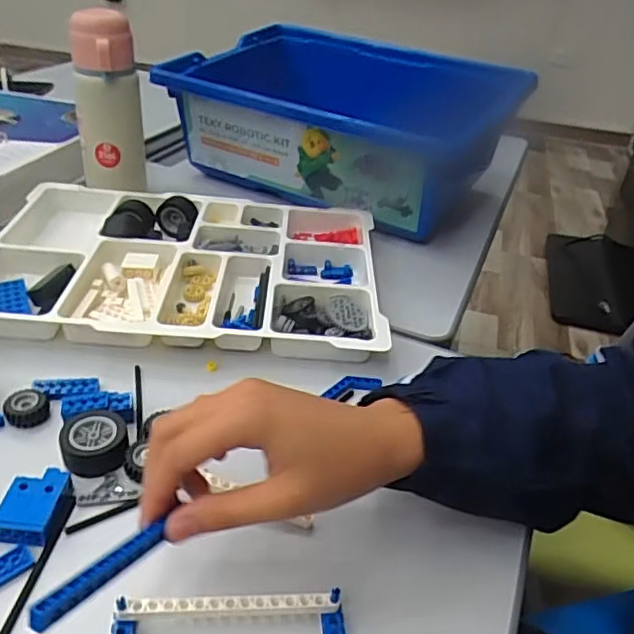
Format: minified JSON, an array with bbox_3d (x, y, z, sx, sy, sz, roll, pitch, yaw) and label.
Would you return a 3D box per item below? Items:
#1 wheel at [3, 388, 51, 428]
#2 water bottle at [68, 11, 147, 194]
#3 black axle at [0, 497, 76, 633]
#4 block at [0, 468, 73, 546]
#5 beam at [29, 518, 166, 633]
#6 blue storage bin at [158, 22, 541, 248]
[{"bbox_3d":[-0.209,0.066,0.437,0.029,0.013,0.027,4,34,-2],"label":"wheel"},{"bbox_3d":[-0.237,-0.233,0.692,0.072,0.209,0.073,-5,35,-15],"label":"water bottle"},{"bbox_3d":[-0.161,0.143,0.352,0.006,0.006,0.091,7,34,2],"label":"black axle"},{"bbox_3d":[-0.171,0.114,0.368,0.033,0.014,0.044,5,34,-1],"label":"block"},{"bbox_3d":[-0.095,0.114,0.270,0.009,0.013,0.069,28,28,24],"label":"beam"},{"bbox_3d":[0.027,-0.261,0.791,0.411,0.125,0.287,22,37,23],"label":"blue storage bin"}]

